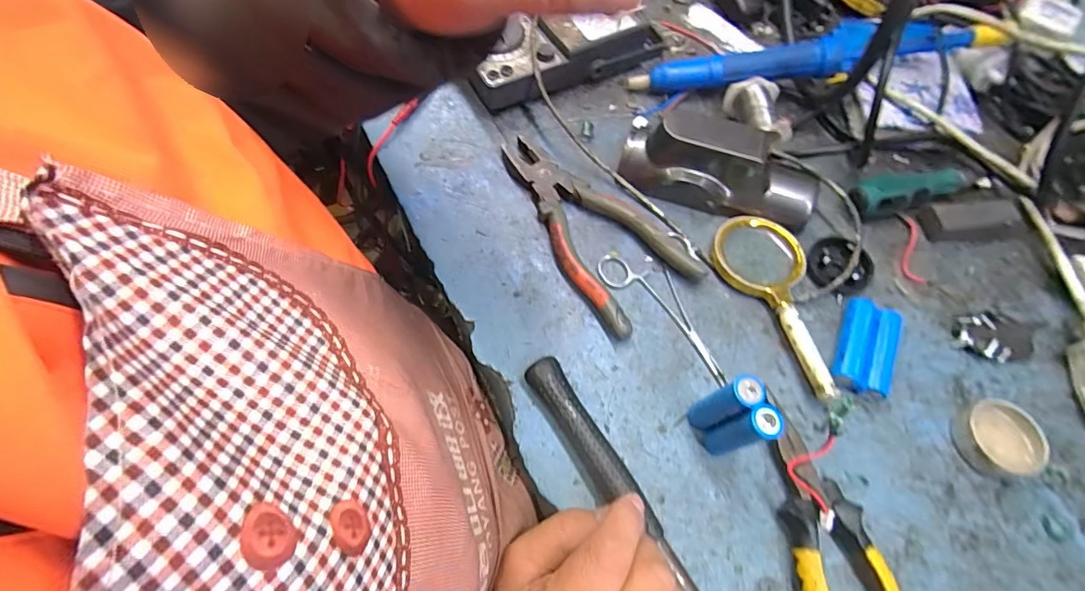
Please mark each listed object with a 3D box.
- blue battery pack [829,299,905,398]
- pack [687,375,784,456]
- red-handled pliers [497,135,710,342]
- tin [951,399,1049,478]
[{"bbox_3d":[0.226,0.037,0.359,0.038,0.018,0.071,24,65,10],"label":"blue battery pack"},{"bbox_3d":[0.115,0.075,0.310,0.021,0.068,0.037,-22,66,-13],"label":"pack"},{"bbox_3d":[0.036,-0.063,0.405,0.090,0.017,0.189,-32,68,-17],"label":"red-handled pliers"},{"bbox_3d":[0.299,0.094,0.335,0.048,0.015,0.046,1,63,-2],"label":"tin"}]

